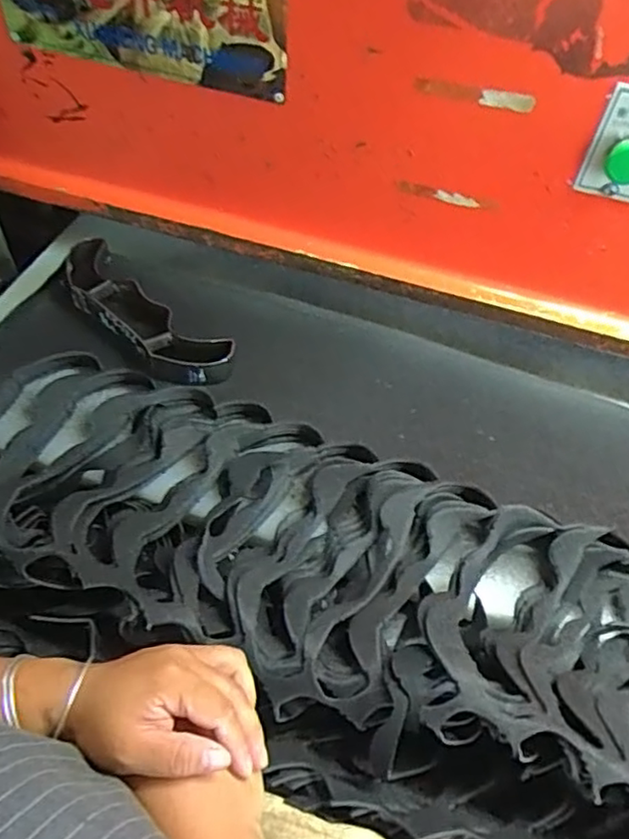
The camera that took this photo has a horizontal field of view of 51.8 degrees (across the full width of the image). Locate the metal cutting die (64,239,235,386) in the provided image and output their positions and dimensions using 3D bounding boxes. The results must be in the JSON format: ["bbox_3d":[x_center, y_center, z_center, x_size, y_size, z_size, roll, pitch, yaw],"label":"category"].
[{"bbox_3d":[-0.182,-0.107,0.669,0.228,0.039,0.072,35,58,21],"label":"metal cutting die"}]

